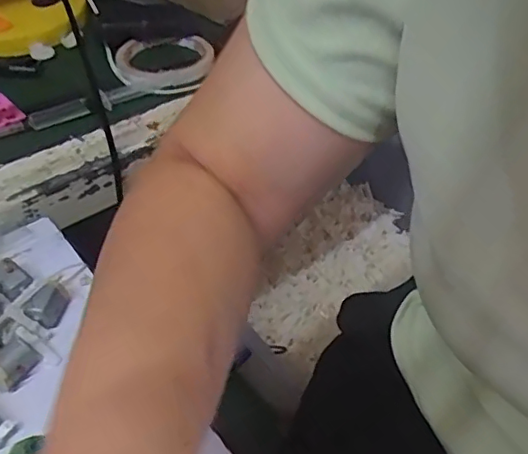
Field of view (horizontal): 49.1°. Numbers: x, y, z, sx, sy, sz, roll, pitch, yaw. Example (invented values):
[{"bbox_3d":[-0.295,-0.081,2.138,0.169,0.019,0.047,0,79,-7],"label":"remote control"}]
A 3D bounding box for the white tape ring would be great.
[{"bbox_3d":[-0.101,-0.170,0.592,0.097,0.018,0.106,1,44,-1],"label":"white tape ring"}]

